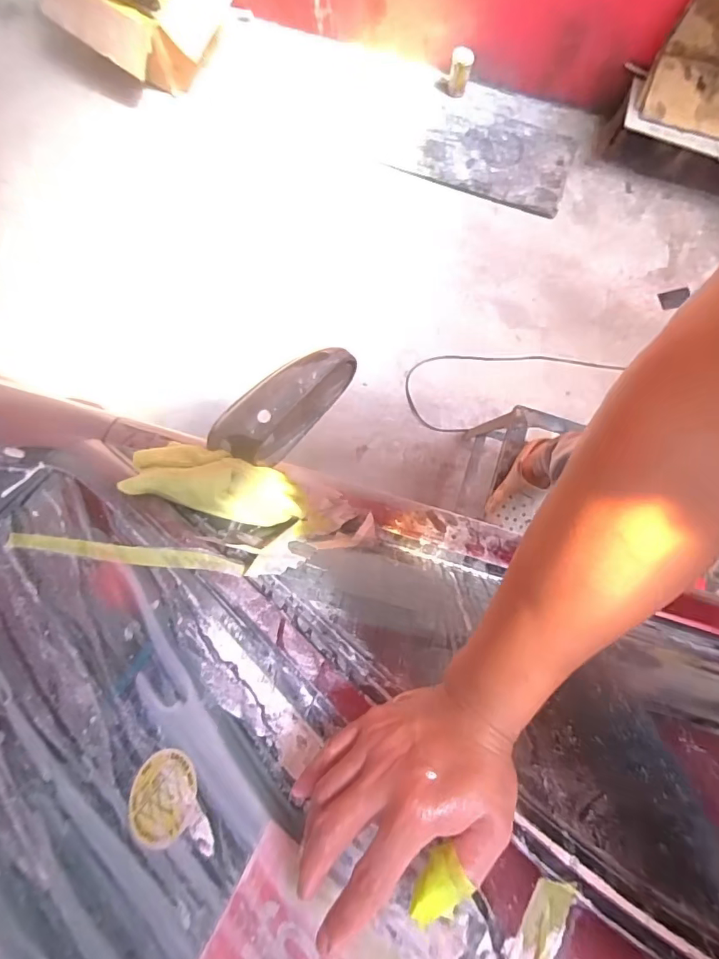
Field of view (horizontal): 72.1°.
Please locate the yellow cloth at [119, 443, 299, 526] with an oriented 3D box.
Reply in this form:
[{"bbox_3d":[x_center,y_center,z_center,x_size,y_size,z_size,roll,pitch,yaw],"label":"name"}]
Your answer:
[{"bbox_3d":[-0.179,0.001,0.575,0.219,0.092,0.075,14,77,3],"label":"yellow cloth"}]

